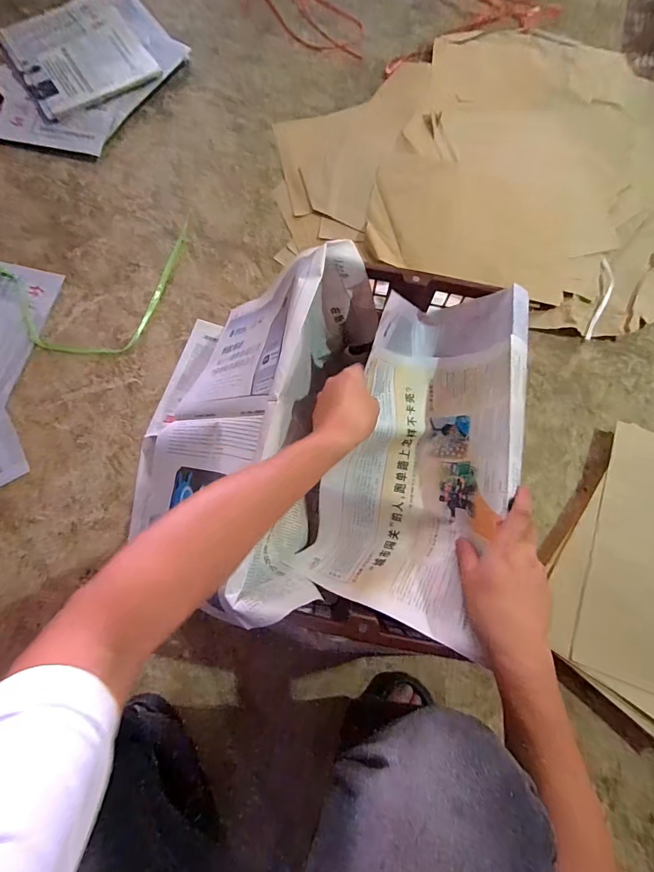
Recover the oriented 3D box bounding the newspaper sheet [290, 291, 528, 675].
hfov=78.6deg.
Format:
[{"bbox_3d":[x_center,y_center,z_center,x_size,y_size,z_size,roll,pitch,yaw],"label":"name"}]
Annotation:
[{"bbox_3d":[0.132,0.011,0.518,0.212,0.120,0.416,19,81,6],"label":"newspaper sheet"}]

